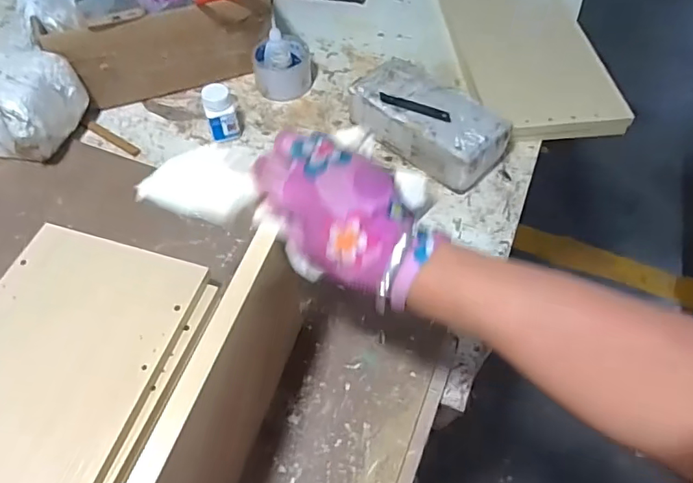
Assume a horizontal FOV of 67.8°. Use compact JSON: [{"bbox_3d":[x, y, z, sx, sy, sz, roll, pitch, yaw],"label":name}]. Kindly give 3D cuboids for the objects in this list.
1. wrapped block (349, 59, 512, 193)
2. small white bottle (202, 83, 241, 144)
[{"bbox_3d":[0.106,-0.159,0.695,0.208,0.067,0.105,39,64,23],"label":"wrapped block"},{"bbox_3d":[-0.171,-0.174,0.701,0.041,0.072,0.040,-13,56,-9],"label":"small white bottle"}]

